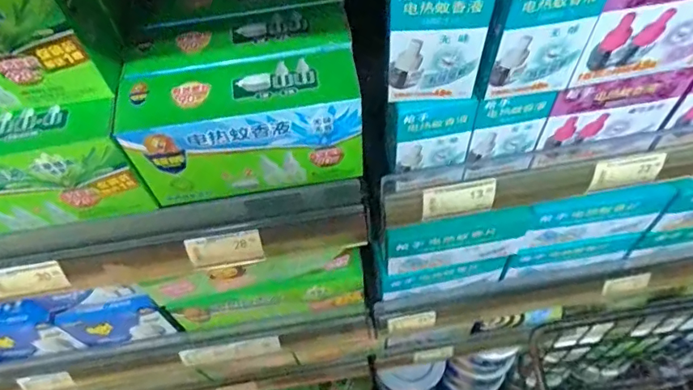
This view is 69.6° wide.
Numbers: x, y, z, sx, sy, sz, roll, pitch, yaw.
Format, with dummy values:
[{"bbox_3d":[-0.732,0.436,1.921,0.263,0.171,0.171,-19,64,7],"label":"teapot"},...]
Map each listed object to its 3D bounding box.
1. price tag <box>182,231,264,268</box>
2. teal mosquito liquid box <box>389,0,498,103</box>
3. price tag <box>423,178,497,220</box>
[{"bbox_3d":[-0.107,0.050,0.450,0.062,0.047,0.009,-11,55,-4],"label":"price tag"},{"bbox_3d":[0.059,-0.110,0.327,0.061,0.101,0.037,-3,55,2],"label":"teal mosquito liquid box"},{"bbox_3d":[0.101,0.006,0.449,0.065,0.038,0.005,-8,38,-1],"label":"price tag"}]

